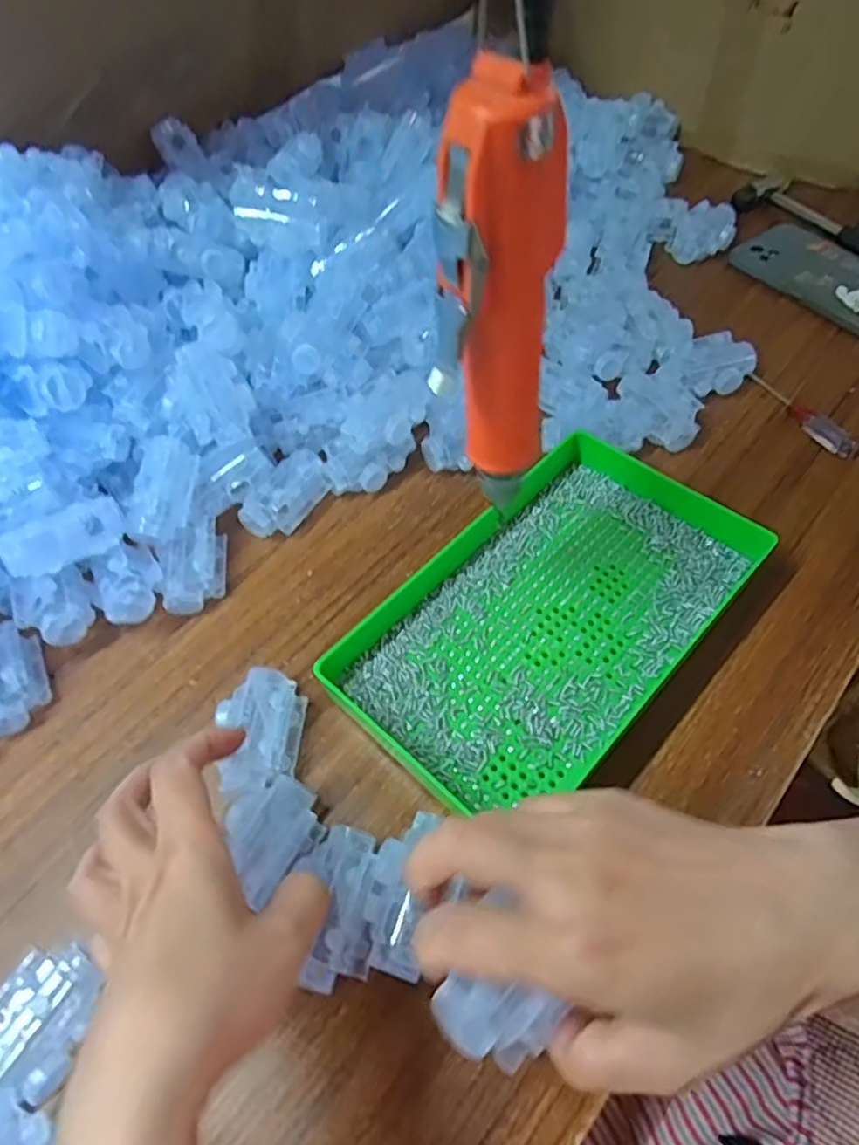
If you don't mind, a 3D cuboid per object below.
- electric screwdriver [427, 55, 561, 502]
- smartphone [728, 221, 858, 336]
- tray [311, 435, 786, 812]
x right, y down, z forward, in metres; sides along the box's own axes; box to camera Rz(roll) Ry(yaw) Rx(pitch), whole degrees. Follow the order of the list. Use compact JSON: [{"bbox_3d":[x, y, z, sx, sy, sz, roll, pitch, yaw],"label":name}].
[{"bbox_3d":[0.027,-0.100,0.270,0.046,0.169,0.037,3,57,6],"label":"electric screwdriver"},{"bbox_3d":[0.352,-0.258,0.577,0.078,0.014,0.168,-33,59,-7],"label":"smartphone"},{"bbox_3d":[0.067,0.022,0.393,0.153,0.029,0.237,37,66,25],"label":"tray"}]

